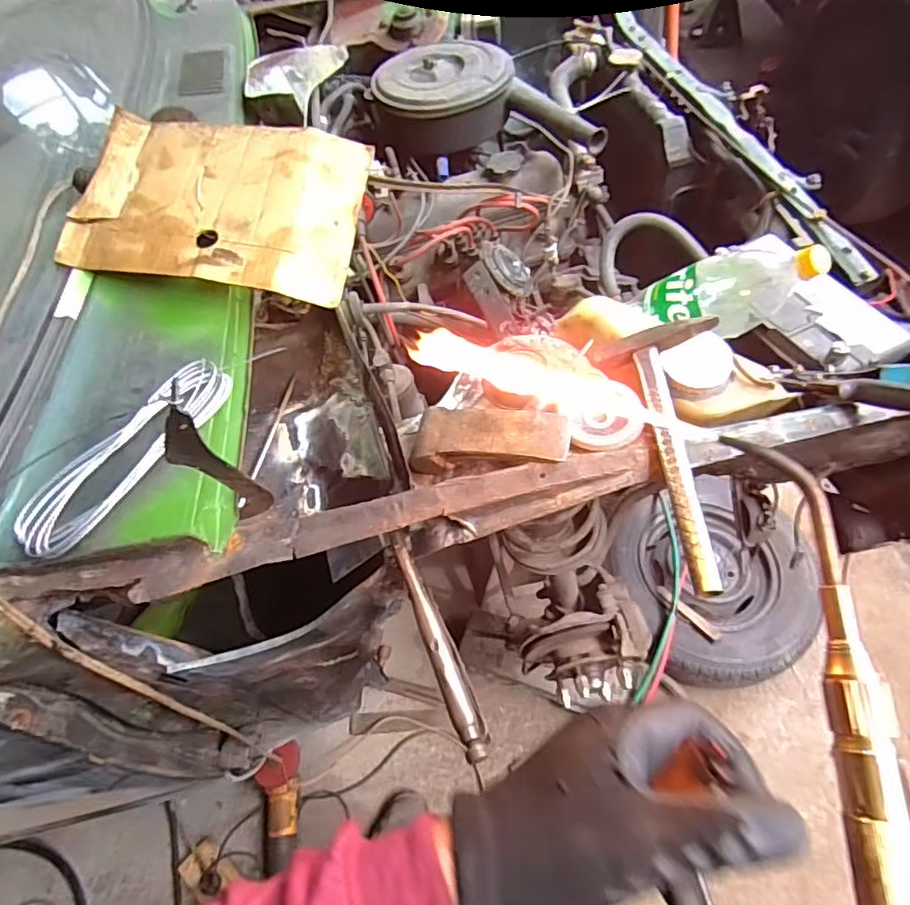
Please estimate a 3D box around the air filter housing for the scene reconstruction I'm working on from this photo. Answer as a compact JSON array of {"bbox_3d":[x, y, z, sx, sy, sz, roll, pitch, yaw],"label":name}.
[{"bbox_3d":[-0.027,-0.633,1.014,0.254,0.094,0.211,3,57,5],"label":"air filter housing"}]

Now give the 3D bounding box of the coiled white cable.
[{"bbox_3d":[-0.282,-0.004,0.492,0.063,0.016,0.209,28,62,20],"label":"coiled white cable"}]

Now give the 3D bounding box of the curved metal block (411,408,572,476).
[{"bbox_3d":[0.034,-0.016,0.551,0.151,0.035,0.057,-2,62,18],"label":"curved metal block"}]

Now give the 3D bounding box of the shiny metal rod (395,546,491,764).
[{"bbox_3d":[-0.013,0.158,0.472,0.023,0.028,0.179,-21,64,-9],"label":"shiny metal rod"}]

